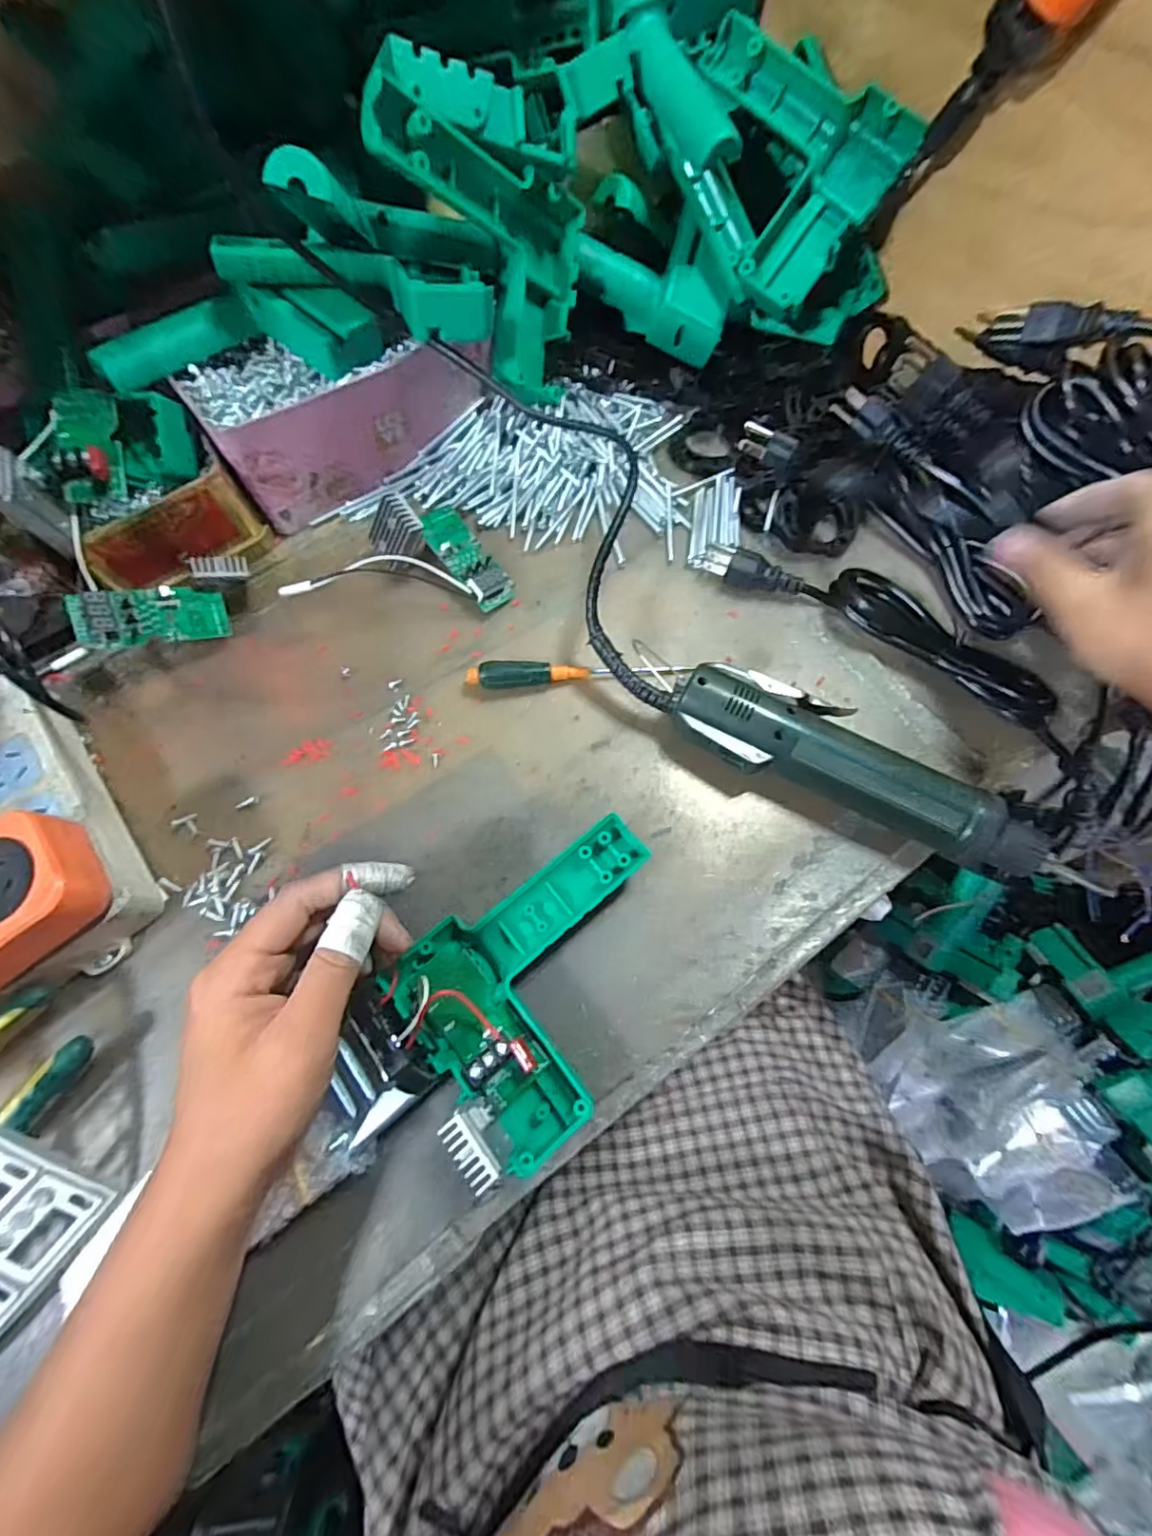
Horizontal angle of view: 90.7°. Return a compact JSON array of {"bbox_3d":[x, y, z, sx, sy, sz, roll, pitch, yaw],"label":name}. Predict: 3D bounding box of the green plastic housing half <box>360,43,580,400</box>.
[{"bbox_3d":[-0.055,-0.309,0.344,0.035,0.153,0.125,12,108,34],"label":"green plastic housing half"}]

